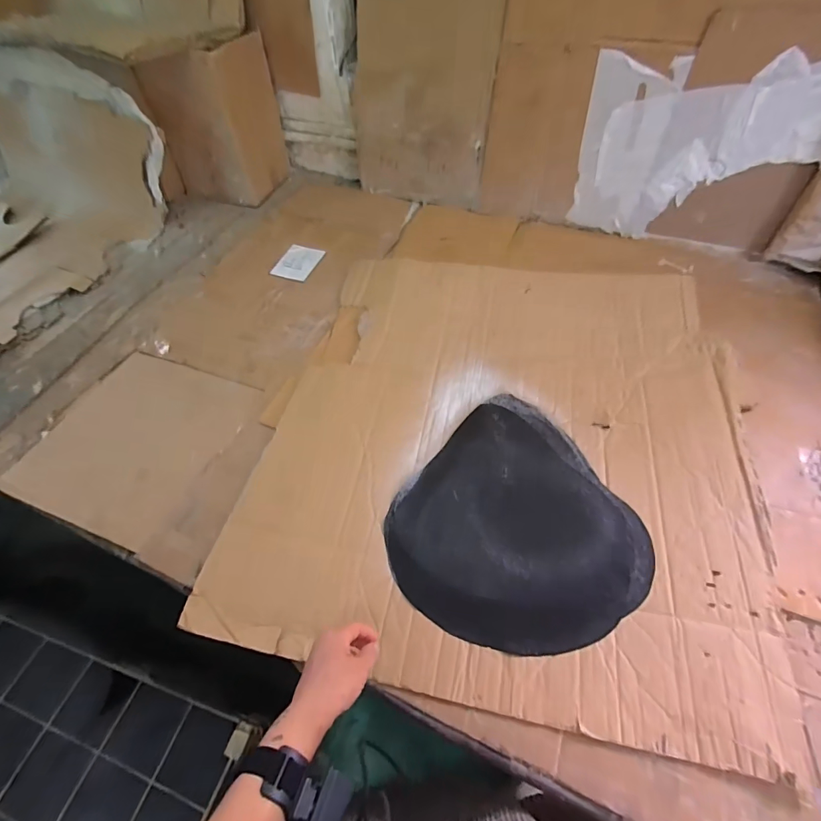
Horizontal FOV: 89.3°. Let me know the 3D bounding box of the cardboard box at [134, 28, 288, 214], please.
[{"bbox_3d":[-0.547,-0.838,1.223,0.229,0.360,0.277,12,56,12],"label":"cardboard box"}]

